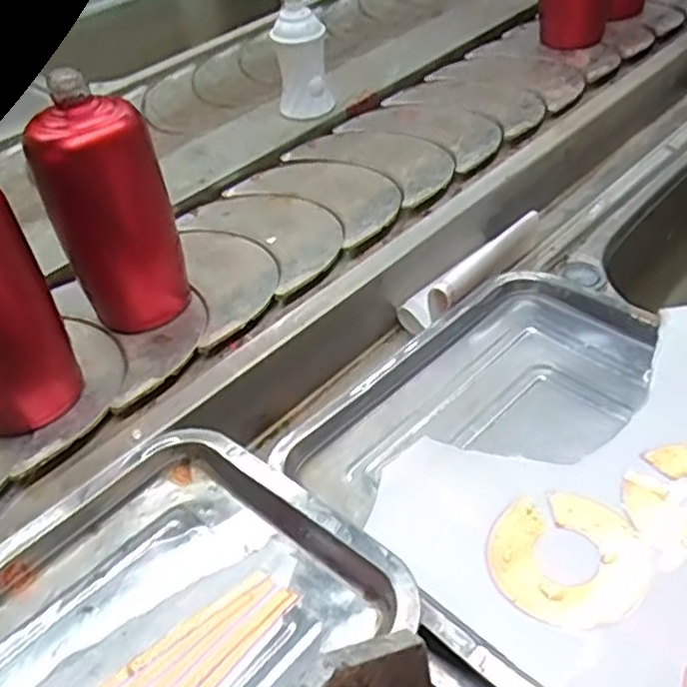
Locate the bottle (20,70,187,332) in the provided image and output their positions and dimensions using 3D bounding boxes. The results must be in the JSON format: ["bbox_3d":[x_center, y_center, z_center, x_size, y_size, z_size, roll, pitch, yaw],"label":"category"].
[{"bbox_3d":[-0.168,-0.096,0.531,0.058,0.181,0.061,11,45,20],"label":"bottle"}]

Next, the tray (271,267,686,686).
[{"bbox_3d":[0.174,0.078,0.419,0.300,0.038,0.383,-35,48,-28],"label":"tray"}]

